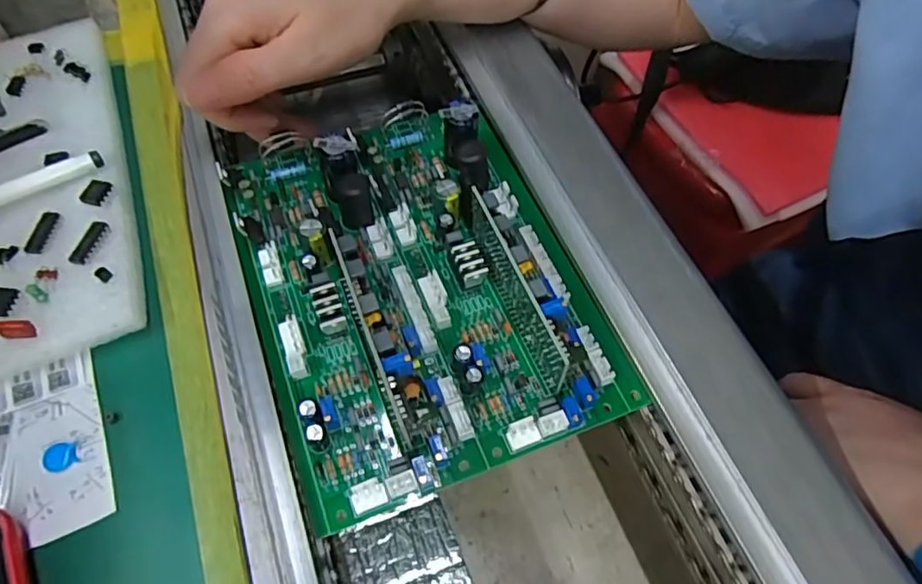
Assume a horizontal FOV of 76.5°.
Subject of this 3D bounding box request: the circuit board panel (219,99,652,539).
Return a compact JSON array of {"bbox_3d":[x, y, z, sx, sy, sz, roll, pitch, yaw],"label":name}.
[{"bbox_3d":[-0.021,-0.015,0.243,0.132,0.036,0.178,-18,63,-13],"label":"circuit board panel"}]

